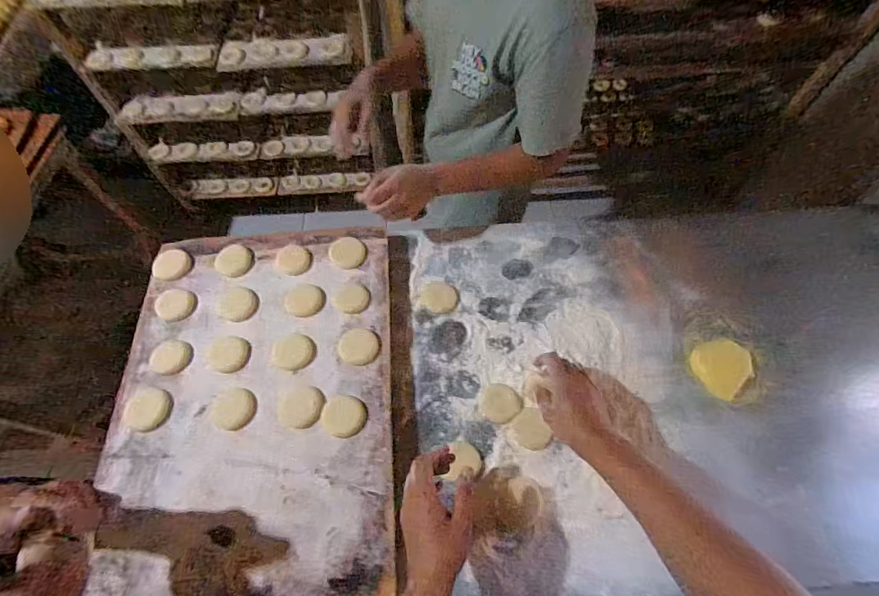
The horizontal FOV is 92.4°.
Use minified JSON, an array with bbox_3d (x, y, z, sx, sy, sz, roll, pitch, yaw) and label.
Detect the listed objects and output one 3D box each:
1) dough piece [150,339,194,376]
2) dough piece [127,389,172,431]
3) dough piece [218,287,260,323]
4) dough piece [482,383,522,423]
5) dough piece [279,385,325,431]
[{"bbox_3d":[-0.442,0.097,0.696,0.060,0.014,0.059,-1,62,1],"label":"dough piece"},{"bbox_3d":[-0.455,0.175,0.662,0.057,0.011,0.063,-2,62,0],"label":"dough piece"},{"bbox_3d":[-0.357,0.011,0.743,0.075,0.022,0.058,18,63,11],"label":"dough piece"},{"bbox_3d":[0.102,0.174,0.699,0.060,0.011,0.064,1,64,-1],"label":"dough piece"},{"bbox_3d":[-0.215,0.171,0.662,0.066,0.009,0.065,-1,62,1],"label":"dough piece"}]

